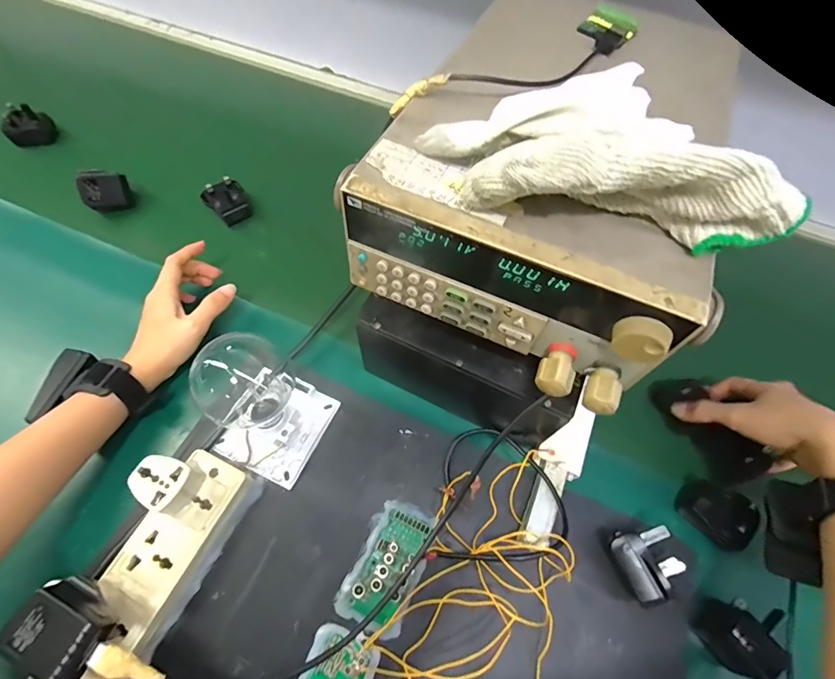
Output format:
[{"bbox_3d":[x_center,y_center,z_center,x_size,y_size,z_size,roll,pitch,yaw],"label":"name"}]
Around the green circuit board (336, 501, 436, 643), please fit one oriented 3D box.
[{"bbox_3d":[-0.023,0.178,0.329,0.053,0.019,0.092,22,61,10],"label":"green circuit board"}]

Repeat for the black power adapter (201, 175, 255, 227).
[{"bbox_3d":[-0.231,-0.168,0.505,0.045,0.037,0.040,-32,66,-19],"label":"black power adapter"}]

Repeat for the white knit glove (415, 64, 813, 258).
[{"bbox_3d":[0.100,-0.099,0.223,0.196,0.059,0.072,5,61,0],"label":"white knit glove"}]

